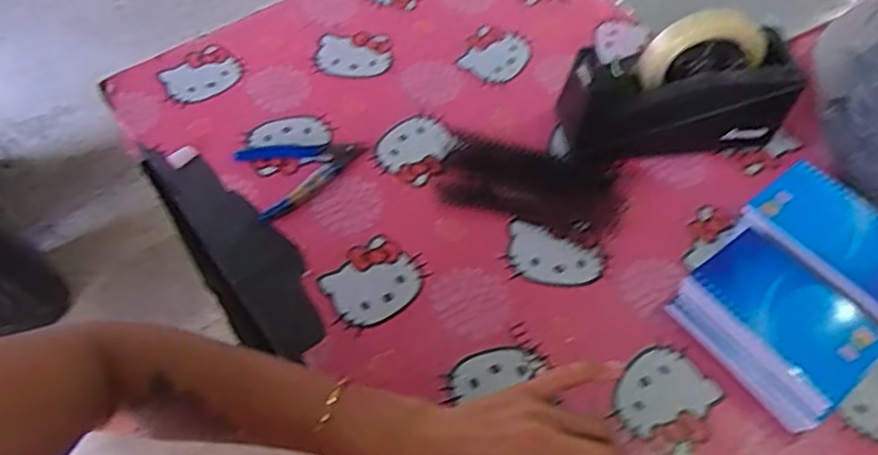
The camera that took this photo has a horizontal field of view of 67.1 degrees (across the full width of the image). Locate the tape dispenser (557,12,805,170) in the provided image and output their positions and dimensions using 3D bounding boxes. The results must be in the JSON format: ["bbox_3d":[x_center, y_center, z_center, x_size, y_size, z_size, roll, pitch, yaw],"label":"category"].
[{"bbox_3d":[0.220,-0.128,0.616,0.203,0.126,0.073,-8,57,-6],"label":"tape dispenser"}]

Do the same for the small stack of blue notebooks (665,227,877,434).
[{"bbox_3d":[0.262,0.077,0.519,0.099,0.060,0.133,-33,63,-21],"label":"small stack of blue notebooks"}]

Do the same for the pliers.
[{"bbox_3d":[-0.124,-0.056,0.625,0.112,0.009,0.089,-20,59,-14],"label":"pliers"}]

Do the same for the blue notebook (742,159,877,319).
[{"bbox_3d":[0.331,0.006,0.545,0.091,0.010,0.133,-35,63,-22],"label":"blue notebook"}]

